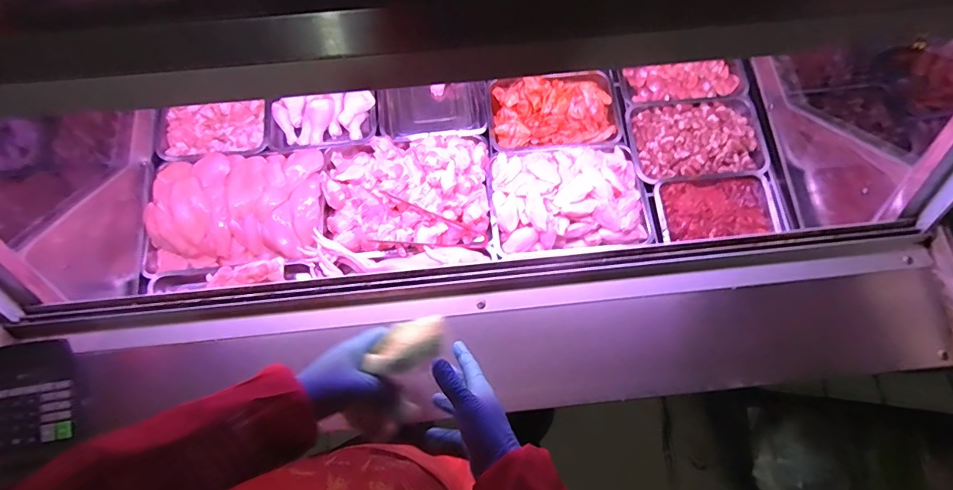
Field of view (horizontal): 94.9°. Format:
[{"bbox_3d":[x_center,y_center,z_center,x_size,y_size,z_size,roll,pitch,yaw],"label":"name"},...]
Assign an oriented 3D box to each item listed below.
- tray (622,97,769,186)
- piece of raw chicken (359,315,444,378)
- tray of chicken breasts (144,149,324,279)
[{"bbox_3d":[0.515,-0.255,1.015,0.309,0.047,0.208,-7,76,-1],"label":"tray"},{"bbox_3d":[-0.078,0.117,0.505,0.092,0.025,0.050,-33,78,-7],"label":"piece of raw chicken"},{"bbox_3d":[-0.521,-0.076,0.943,0.368,0.060,0.273,-6,76,-1],"label":"tray of chicken breasts"}]

